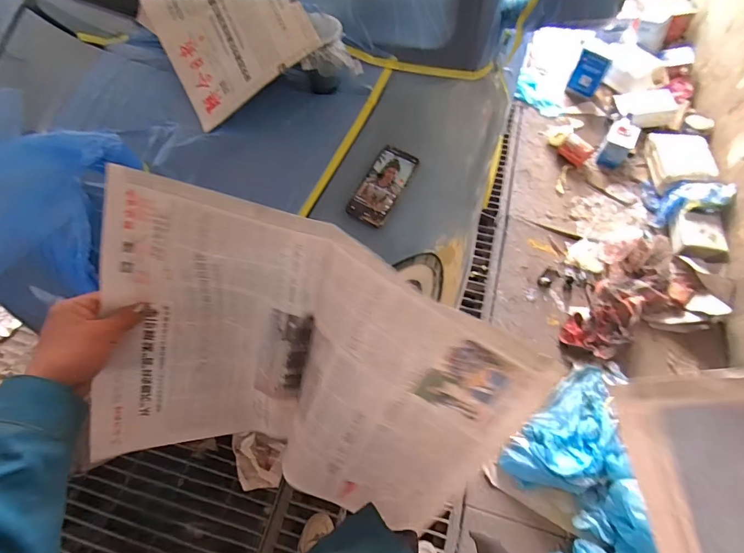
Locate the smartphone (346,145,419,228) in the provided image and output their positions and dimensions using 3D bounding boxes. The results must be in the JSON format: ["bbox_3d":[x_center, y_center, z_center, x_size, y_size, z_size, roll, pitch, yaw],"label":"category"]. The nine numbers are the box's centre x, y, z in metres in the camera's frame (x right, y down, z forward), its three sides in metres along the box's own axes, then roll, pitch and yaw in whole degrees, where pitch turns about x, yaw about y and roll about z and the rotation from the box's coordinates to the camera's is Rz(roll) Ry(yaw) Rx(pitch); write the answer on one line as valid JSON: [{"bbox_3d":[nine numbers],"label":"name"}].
[{"bbox_3d":[0.022,-0.170,0.744,0.074,0.006,0.163,28,76,7],"label":"smartphone"}]

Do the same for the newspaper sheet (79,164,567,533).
[{"bbox_3d":[-0.103,0.122,0.475,0.494,0.356,0.116,22,28,13],"label":"newspaper sheet"}]

